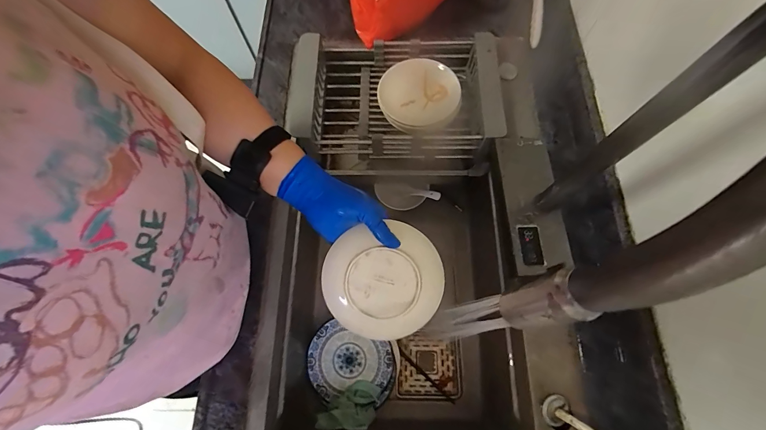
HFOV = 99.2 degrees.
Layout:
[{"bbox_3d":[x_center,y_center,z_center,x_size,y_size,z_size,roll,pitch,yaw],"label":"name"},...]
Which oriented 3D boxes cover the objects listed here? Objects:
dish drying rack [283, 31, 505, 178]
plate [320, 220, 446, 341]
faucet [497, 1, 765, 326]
[{"bbox_3d":[0.015,-0.212,0.621,0.377,0.117,0.243,2,70,2],"label":"dish drying rack"},{"bbox_3d":[-0.001,0.081,0.399,0.142,0.017,0.143,0,94,-2],"label":"plate"},{"bbox_3d":[0.180,-0.015,0.254,0.030,0.358,0.237,36,75,13],"label":"faucet"}]

